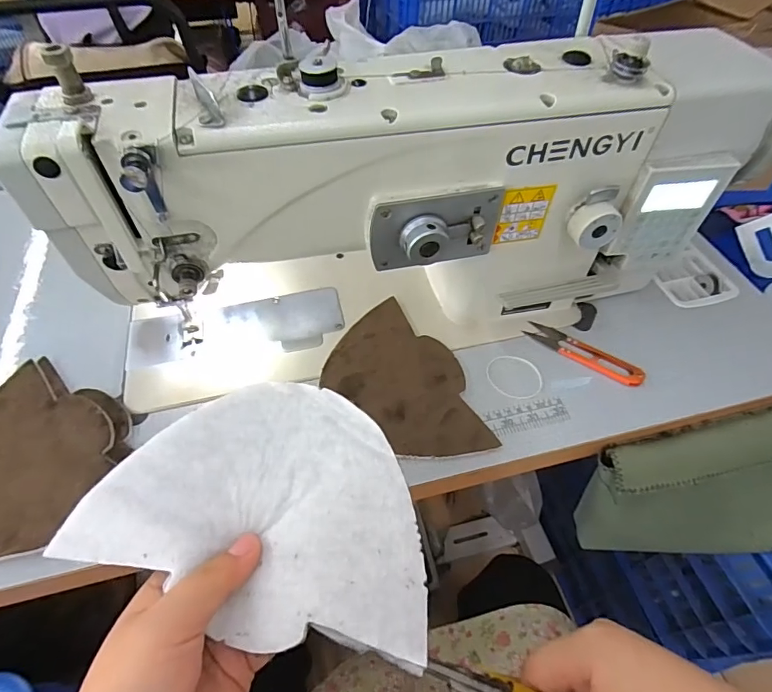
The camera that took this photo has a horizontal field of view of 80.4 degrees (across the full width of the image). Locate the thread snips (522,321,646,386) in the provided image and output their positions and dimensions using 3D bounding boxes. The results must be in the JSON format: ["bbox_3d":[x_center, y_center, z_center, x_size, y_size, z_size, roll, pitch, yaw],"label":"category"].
[{"bbox_3d":[0.196,0.007,0.457,0.117,0.010,0.026,34,60,23],"label":"thread snips"}]

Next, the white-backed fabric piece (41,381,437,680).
[{"bbox_3d":[-0.064,0.084,0.248,0.173,0.033,0.125,5,53,4],"label":"white-backed fabric piece"}]

